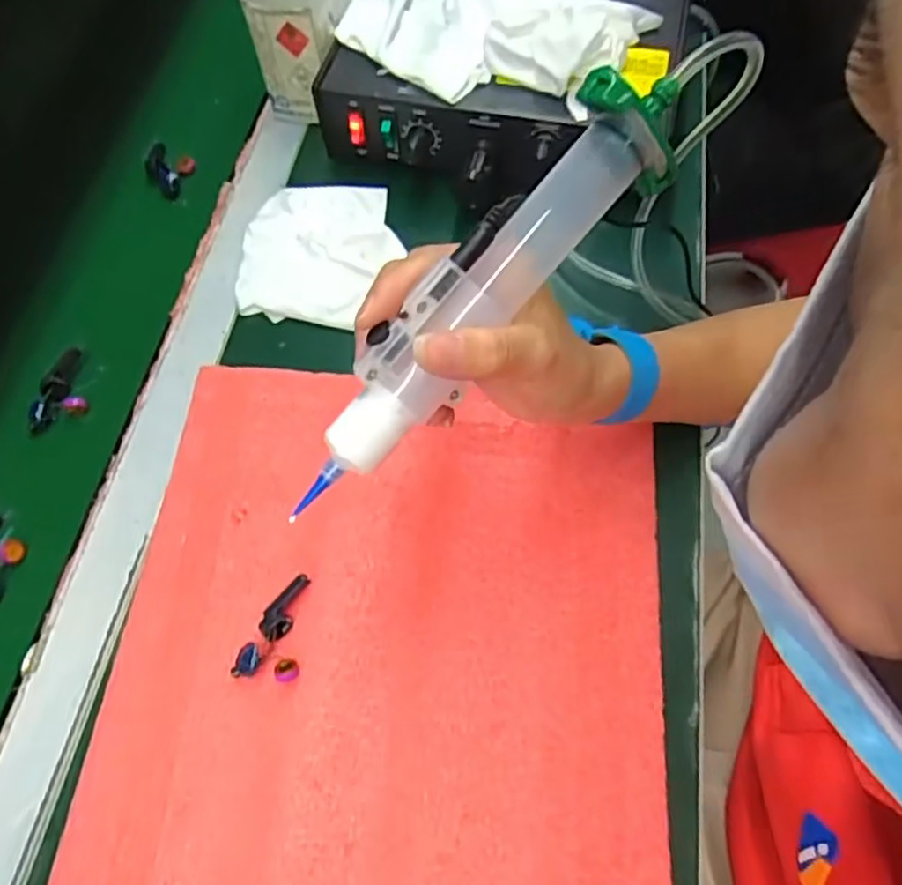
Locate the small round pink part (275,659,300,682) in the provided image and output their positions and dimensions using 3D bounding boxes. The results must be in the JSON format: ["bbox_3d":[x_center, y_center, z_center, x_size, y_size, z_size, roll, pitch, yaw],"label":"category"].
[{"bbox_3d":[-0.079,0.110,0.336,0.011,0.009,0.011,-1,62,2],"label":"small round pink part"}]

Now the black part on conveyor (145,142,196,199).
[{"bbox_3d":[-0.209,-0.205,0.519,0.033,0.018,0.053,-27,65,-11],"label":"black part on conveyor"}]

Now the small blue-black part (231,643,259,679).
[{"bbox_3d":[-0.099,0.106,0.337,0.011,0.010,0.016,6,63,6],"label":"small blue-black part"}]

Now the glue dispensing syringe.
[{"bbox_3d":[0.011,-0.053,0.259,0.197,0.038,0.030,-48,68,4],"label":"glue dispensing syringe"}]

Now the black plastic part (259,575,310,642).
[{"bbox_3d":[-0.084,0.082,0.348,0.013,0.009,0.035,17,65,11],"label":"black plastic part"}]

